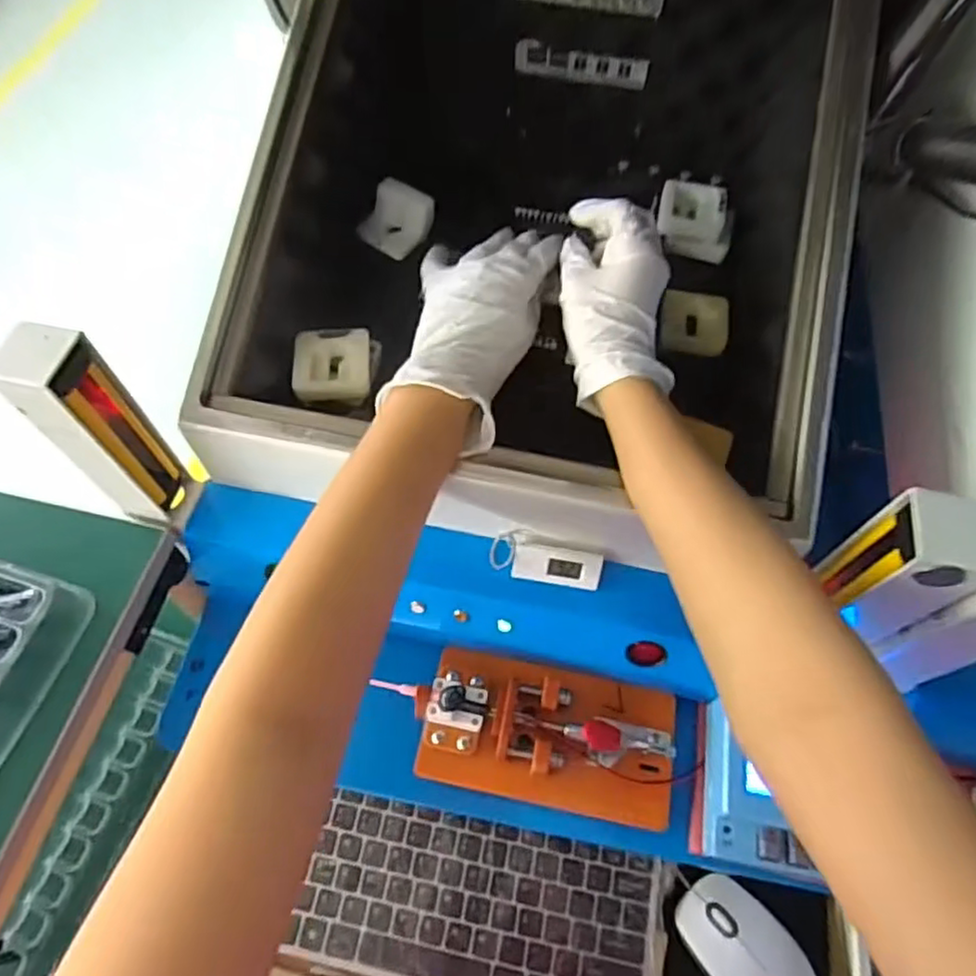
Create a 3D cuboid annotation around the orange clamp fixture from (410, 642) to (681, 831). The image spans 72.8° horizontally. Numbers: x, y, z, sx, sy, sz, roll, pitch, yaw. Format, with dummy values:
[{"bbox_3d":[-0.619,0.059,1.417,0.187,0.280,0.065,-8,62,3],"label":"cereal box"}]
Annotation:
[{"bbox_3d":[0.041,0.162,0.447,0.168,0.046,0.090,11,61,4],"label":"orange clamp fixture"}]

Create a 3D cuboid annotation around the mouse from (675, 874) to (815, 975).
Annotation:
[{"bbox_3d":[0.176,0.318,0.447,0.054,0.033,0.098,-34,67,-19],"label":"mouse"}]

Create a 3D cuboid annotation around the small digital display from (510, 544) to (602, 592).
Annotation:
[{"bbox_3d":[0.046,0.051,0.437,0.057,0.013,0.024,9,100,3],"label":"small digital display"}]

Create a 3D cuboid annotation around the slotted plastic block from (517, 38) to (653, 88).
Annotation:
[{"bbox_3d":[0.079,-0.358,0.563,0.112,0.025,0.007,11,61,4],"label":"slotted plastic block"}]

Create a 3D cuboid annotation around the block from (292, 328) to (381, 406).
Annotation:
[{"bbox_3d":[-0.104,-0.083,0.454,0.053,0.018,0.054,1,61,-1],"label":"block"}]

